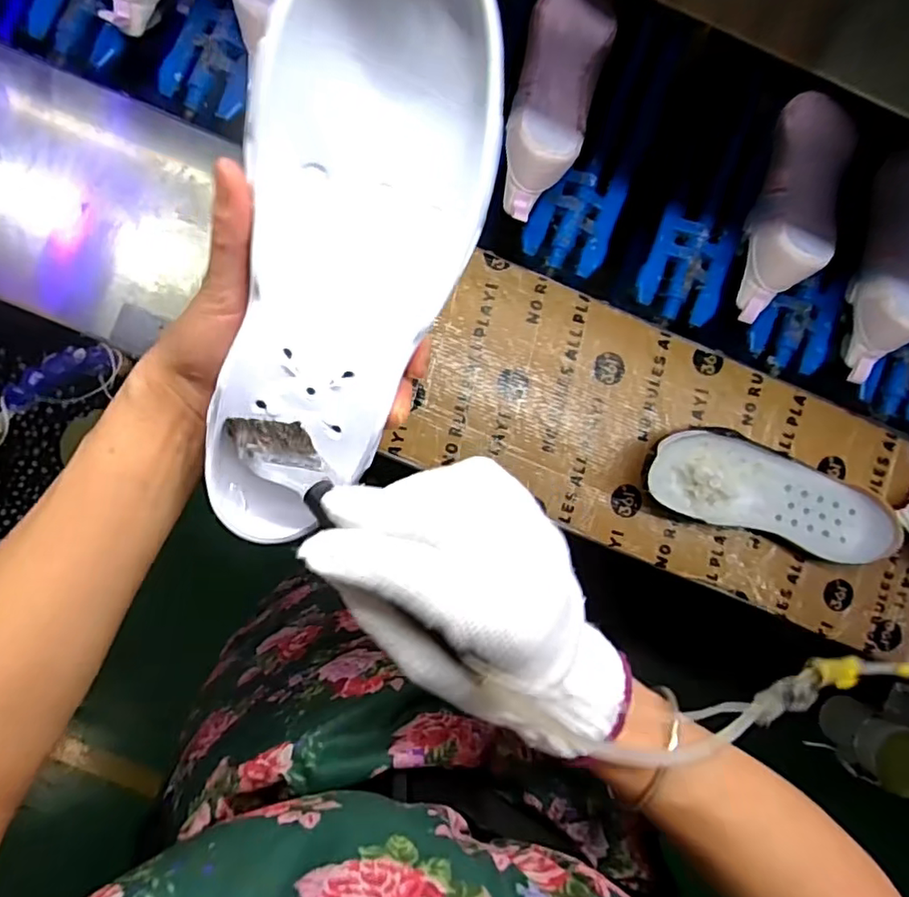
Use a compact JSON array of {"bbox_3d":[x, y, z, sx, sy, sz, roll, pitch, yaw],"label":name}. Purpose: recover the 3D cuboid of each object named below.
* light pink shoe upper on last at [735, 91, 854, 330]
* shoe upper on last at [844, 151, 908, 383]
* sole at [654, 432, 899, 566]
[{"bbox_3d":[0.344,-0.241,0.601,0.078,0.090,0.222,21,92,-3],"label":"light pink shoe upper on last"},{"bbox_3d":[0.458,-0.184,0.600,0.070,0.089,0.226,16,92,-3],"label":"shoe upper on last"},{"bbox_3d":[0.308,0.044,0.591,0.253,0.051,0.088,17,92,-3],"label":"sole"}]

